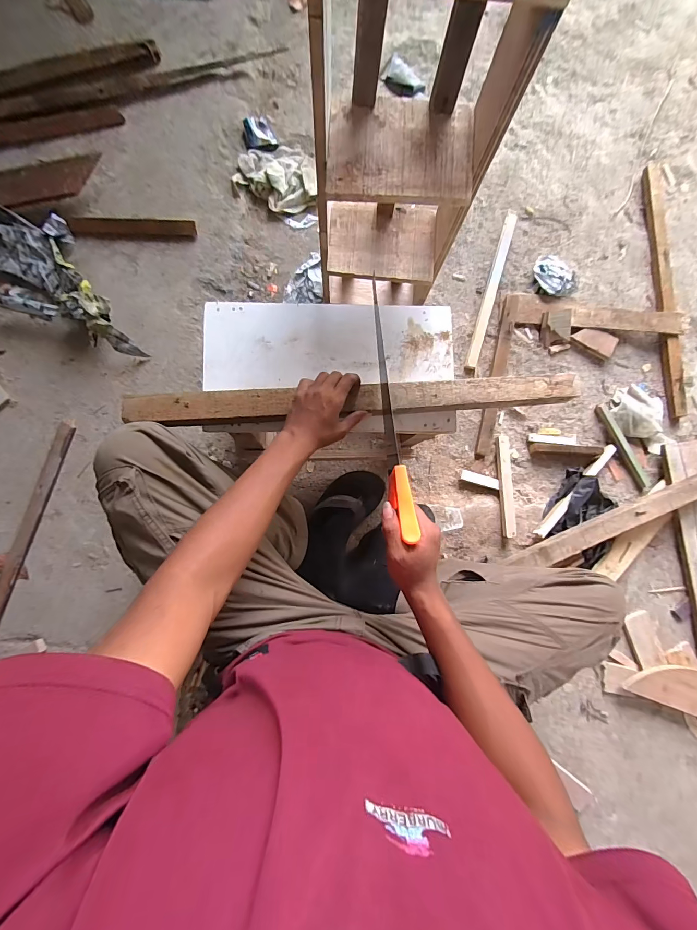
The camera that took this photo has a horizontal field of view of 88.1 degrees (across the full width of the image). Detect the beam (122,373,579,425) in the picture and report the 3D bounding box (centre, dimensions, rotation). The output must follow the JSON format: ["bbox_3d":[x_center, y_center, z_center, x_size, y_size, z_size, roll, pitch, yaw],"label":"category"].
[{"bbox_3d":[0.018,-0.103,0.581,0.705,0.025,0.048,-4,86,-5],"label":"beam"}]

